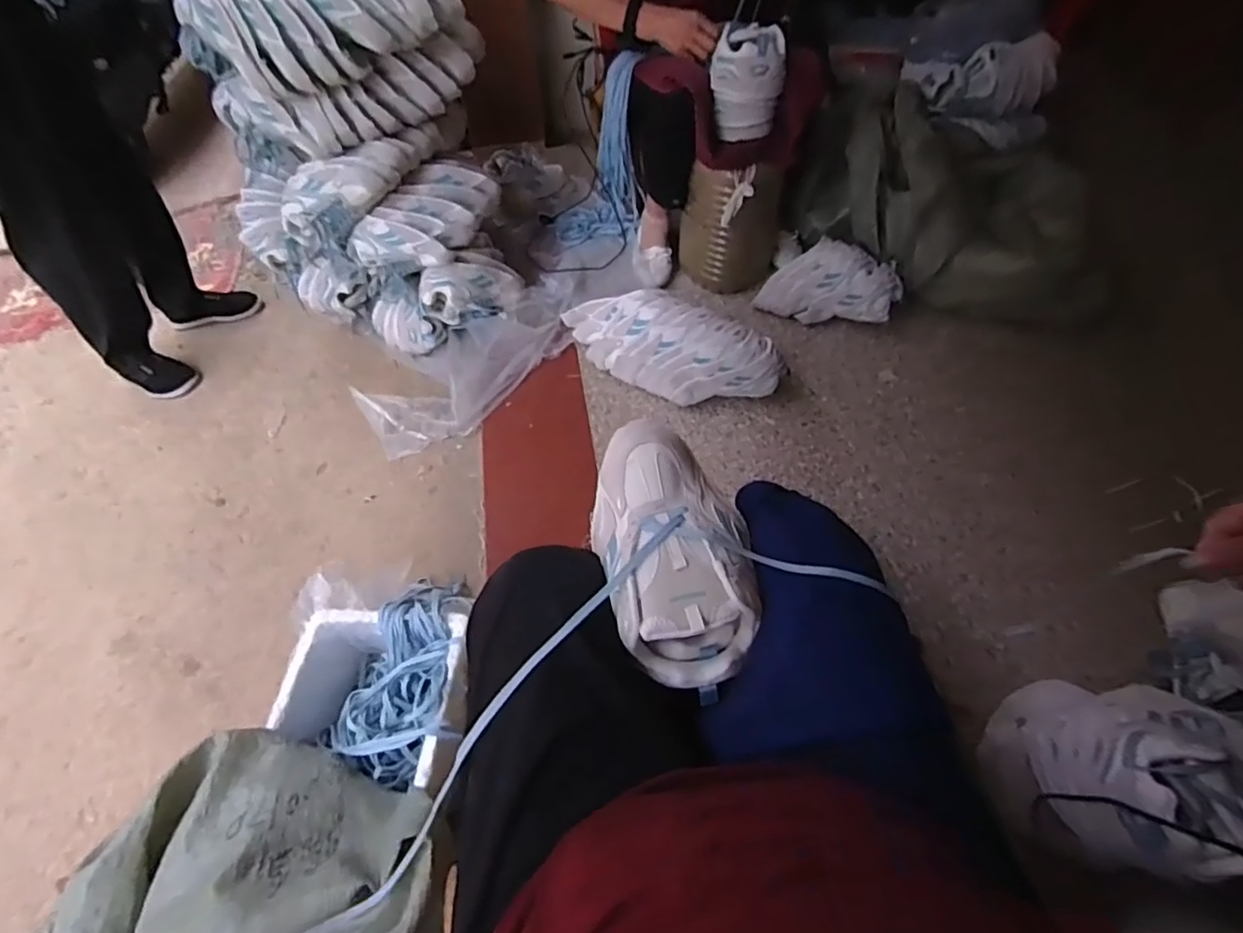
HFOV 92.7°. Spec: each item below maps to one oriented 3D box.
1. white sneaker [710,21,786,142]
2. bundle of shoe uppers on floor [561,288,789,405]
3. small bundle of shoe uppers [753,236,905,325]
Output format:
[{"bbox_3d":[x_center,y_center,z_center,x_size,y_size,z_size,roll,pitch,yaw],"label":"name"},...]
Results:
[{"bbox_3d":[0.226,-0.701,1.085,0.138,0.150,0.097,10,58,5],"label":"white sneaker"},{"bbox_3d":[0.080,-0.249,1.189,0.476,0.182,0.144,27,61,21],"label":"bundle of shoe uppers on floor"},{"bbox_3d":[0.451,-0.394,1.289,0.287,0.152,0.115,15,61,16],"label":"small bundle of shoe uppers"}]

